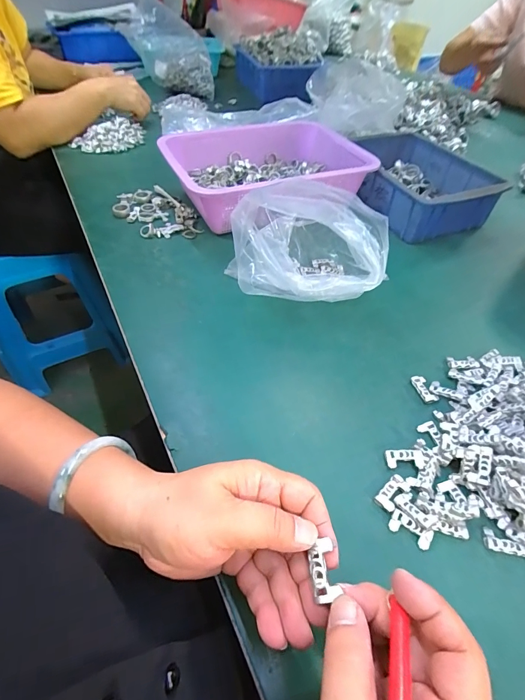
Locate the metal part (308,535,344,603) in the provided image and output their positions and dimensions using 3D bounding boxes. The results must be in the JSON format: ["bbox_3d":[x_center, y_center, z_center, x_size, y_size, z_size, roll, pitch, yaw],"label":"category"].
[{"bbox_3d":[0.034,0.119,0.191,0.014,0.006,0.027,-3,55,-4],"label":"metal part"}]

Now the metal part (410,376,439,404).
[{"bbox_3d":[0.162,0.040,0.354,0.016,0.006,0.031,-9,50,-9],"label":"metal part"}]

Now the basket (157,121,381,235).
[{"bbox_3d":[0.006,-0.291,0.573,0.305,0.084,0.228,-19,52,-17],"label":"basket"}]

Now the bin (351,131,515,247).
[{"bbox_3d":[0.251,-0.290,0.610,0.181,0.073,0.263,-16,52,-15],"label":"bin"}]

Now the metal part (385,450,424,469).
[{"bbox_3d":[0.121,0.093,0.302,0.030,0.007,0.016,3,49,1],"label":"metal part"}]

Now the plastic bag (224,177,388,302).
[{"bbox_3d":[0.050,-0.120,0.417,0.163,0.102,0.144,4,49,2],"label":"plastic bag"}]

